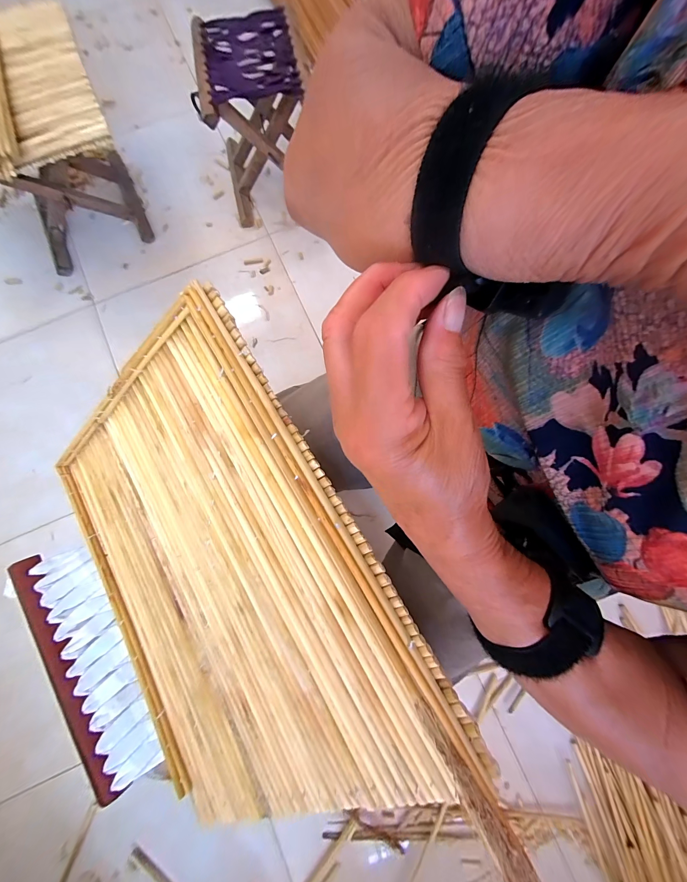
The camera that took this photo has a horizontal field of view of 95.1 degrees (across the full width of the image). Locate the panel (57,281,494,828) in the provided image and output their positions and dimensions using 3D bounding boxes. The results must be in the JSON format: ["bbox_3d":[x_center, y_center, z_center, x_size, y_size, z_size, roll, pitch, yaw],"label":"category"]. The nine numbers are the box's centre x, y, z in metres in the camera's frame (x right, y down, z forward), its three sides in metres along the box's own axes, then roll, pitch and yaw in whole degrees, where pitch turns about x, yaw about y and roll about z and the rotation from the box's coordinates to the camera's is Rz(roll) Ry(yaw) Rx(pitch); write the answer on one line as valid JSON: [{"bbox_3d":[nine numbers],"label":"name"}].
[{"bbox_3d":[-0.144,0.135,0.320,0.350,0.024,0.445,-36,78,24],"label":"panel"}]

